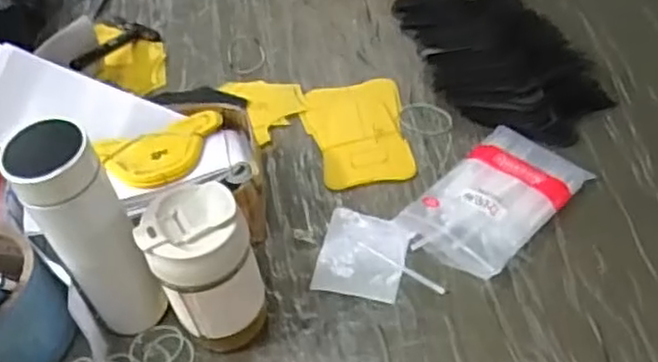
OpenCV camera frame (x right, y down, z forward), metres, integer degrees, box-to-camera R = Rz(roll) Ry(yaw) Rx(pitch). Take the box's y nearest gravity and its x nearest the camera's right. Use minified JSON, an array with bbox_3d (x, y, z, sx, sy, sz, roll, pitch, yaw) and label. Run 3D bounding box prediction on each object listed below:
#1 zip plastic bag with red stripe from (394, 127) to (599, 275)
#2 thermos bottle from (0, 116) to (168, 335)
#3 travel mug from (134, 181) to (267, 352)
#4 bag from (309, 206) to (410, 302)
[{"bbox_3d":[0.165,0.016,0.704,0.113,0.022,0.172,36,63,29],"label":"zip plastic bag with red stripe"},{"bbox_3d":[-0.194,0.043,0.576,0.061,0.218,0.069,-29,54,-16],"label":"thermos bottle"},{"bbox_3d":[-0.103,0.077,0.593,0.077,0.161,0.072,-3,52,4],"label":"travel mug"},{"bbox_3d":[0.034,0.071,0.690,0.083,0.007,0.093,9,53,13],"label":"bag"}]

